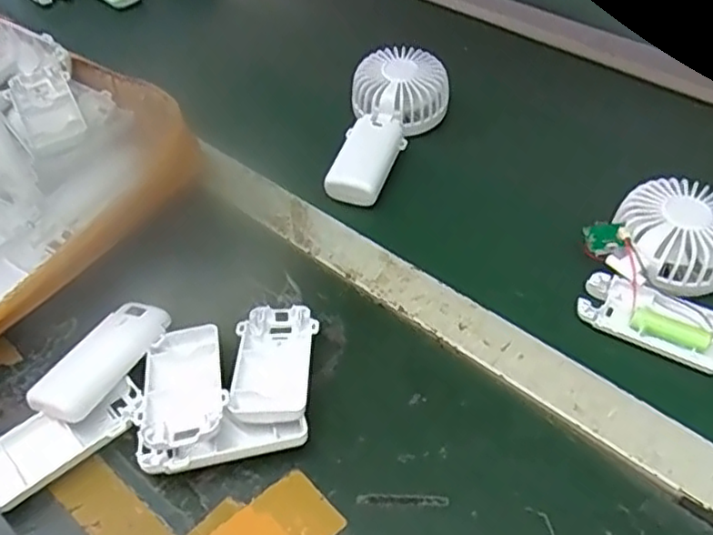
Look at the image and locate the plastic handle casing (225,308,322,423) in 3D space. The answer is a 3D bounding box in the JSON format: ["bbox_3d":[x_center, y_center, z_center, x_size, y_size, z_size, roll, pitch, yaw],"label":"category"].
[{"bbox_3d":[-0.052,0.060,0.421,0.048,0.026,0.093,2,47,3],"label":"plastic handle casing"}]

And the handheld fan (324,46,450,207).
[{"bbox_3d":[0.020,-0.123,0.584,0.084,0.039,0.168,18,63,17],"label":"handheld fan"}]

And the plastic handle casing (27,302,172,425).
[{"bbox_3d":[-0.161,0.057,0.419,0.042,0.013,0.091,21,51,20],"label":"plastic handle casing"}]

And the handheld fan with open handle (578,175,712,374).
[{"bbox_3d":[0.213,-0.006,0.459,0.098,0.040,0.131,14,49,14],"label":"handheld fan with open handle"}]

